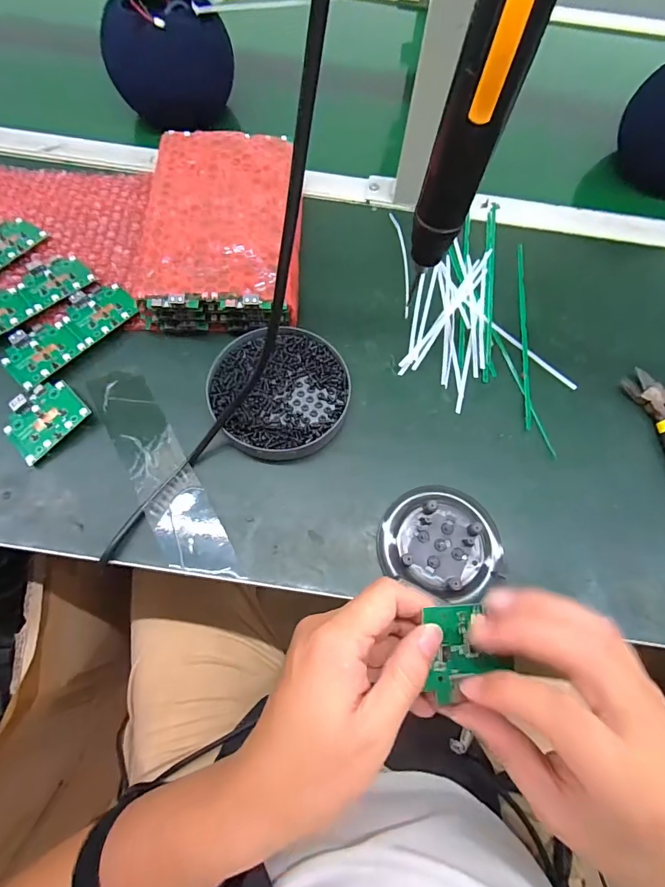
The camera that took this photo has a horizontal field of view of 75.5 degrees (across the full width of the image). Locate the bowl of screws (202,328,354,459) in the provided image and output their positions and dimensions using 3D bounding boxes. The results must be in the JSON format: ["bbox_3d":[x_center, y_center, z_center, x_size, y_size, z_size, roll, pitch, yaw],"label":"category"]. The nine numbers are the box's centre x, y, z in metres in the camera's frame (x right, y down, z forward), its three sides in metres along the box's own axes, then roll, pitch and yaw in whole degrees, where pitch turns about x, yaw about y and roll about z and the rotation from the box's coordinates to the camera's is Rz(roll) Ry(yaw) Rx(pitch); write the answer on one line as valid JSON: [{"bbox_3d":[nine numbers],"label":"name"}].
[{"bbox_3d":[-0.043,-0.042,0.355,0.109,0.021,0.114,1,67,-2],"label":"bowl of screws"}]

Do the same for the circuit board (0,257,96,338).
[{"bbox_3d":[-0.276,-0.132,0.382,0.115,0.004,0.054,-40,74,-17],"label":"circuit board"}]

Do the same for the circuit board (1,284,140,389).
[{"bbox_3d":[-0.227,-0.098,0.373,0.056,0.009,0.113,41,71,14],"label":"circuit board"}]

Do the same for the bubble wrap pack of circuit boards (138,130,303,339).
[{"bbox_3d":[-0.098,-0.198,0.402,0.133,0.049,0.208,1,67,-3],"label":"bubble wrap pack of circuit boards"}]

